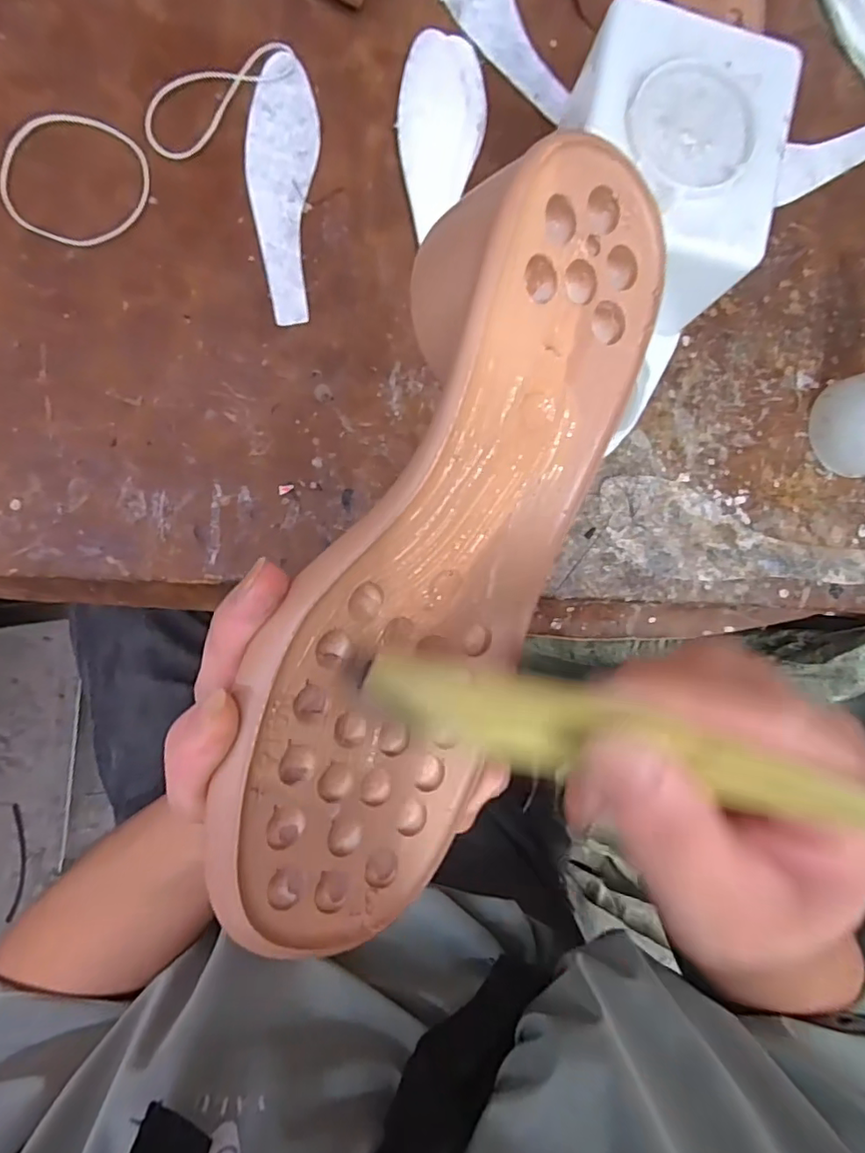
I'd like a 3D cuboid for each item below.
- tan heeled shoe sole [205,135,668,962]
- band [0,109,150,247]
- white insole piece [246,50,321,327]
[{"bbox_3d":[0.003,-0.009,0.171,0.084,0.045,0.233,22,95,-35],"label":"tan heeled shoe sole"},{"bbox_3d":[-0.218,-0.241,0.342,0.081,0.004,0.079,0,91,-7],"label":"band"},{"bbox_3d":[-0.096,-0.244,0.356,0.042,0.004,0.164,2,91,-7],"label":"white insole piece"}]

